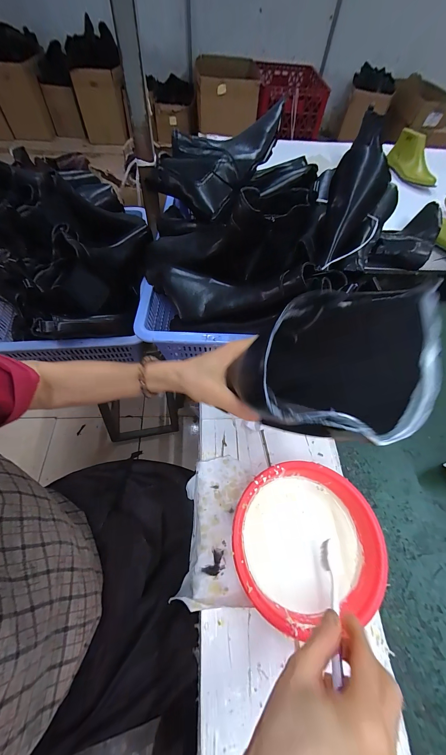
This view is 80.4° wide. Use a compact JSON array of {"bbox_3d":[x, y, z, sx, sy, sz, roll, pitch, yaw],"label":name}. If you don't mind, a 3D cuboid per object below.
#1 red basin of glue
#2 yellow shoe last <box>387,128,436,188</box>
[{"bbox_3d":[0.107,0.222,0.371,0.185,0.073,0.177,1,59,-2],"label":"red basin of glue"},{"bbox_3d":[0.675,-0.789,0.955,0.098,0.085,0.255,-18,82,-14],"label":"yellow shoe last"}]

